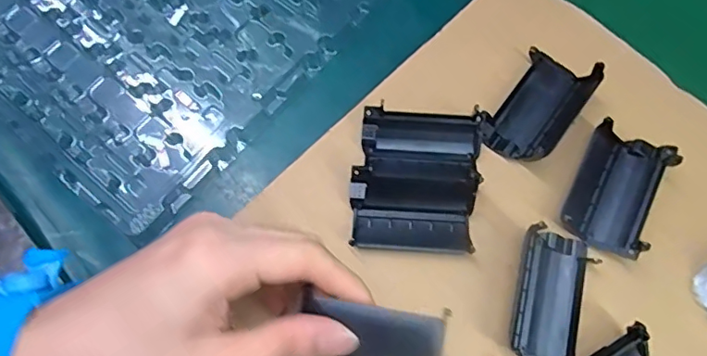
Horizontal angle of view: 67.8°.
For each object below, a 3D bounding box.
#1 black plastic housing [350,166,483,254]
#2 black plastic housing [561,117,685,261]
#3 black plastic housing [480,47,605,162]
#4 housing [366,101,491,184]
[{"bbox_3d":[0.035,0.018,0.303,0.071,0.018,0.042,3,70,0],"label":"black plastic housing"},{"bbox_3d":[0.153,0.006,0.304,0.044,0.019,0.070,27,71,8],"label":"black plastic housing"},{"bbox_3d":[0.112,-0.044,0.319,0.043,0.026,0.070,37,73,11],"label":"black plastic housing"},{"bbox_3d":[0.042,-0.022,0.314,0.072,0.019,0.043,11,70,3],"label":"housing"}]

